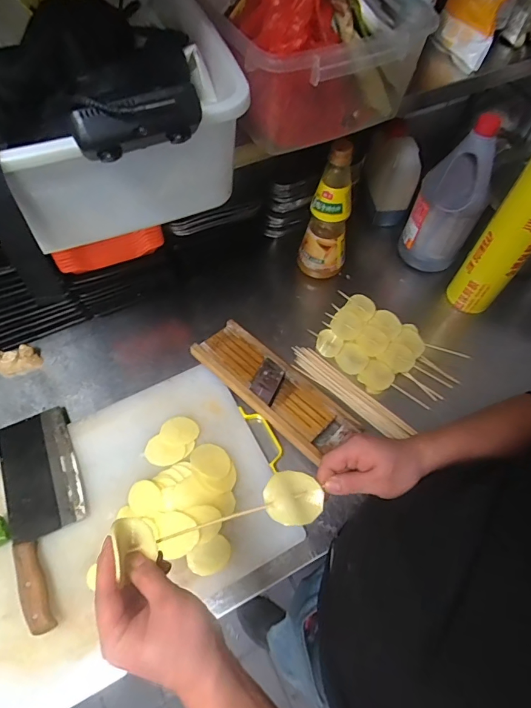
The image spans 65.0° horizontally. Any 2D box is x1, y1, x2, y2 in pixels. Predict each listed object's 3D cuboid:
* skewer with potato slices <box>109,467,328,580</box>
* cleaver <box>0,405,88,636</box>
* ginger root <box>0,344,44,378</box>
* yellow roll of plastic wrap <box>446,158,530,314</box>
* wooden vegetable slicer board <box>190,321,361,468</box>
[{"bbox_3d":[-0.037,0.150,0.395,0.199,0.020,0.052,-5,61,-21],"label":"skewer with potato slices"},{"bbox_3d":[-0.319,0.219,0.601,0.105,0.028,0.300,-21,64,-12],"label":"cleaver"},{"bbox_3d":[-0.439,0.012,0.729,0.085,0.033,0.041,-6,62,-5],"label":"ginger root"},{"bbox_3d":[0.416,-0.199,0.703,0.083,0.306,0.096,35,66,16],"label":"yellow roll of plastic wrap"},{"bbox_3d":[0.014,0.053,0.704,0.287,0.026,0.108,40,67,18],"label":"wooden vegetable slicer board"}]

